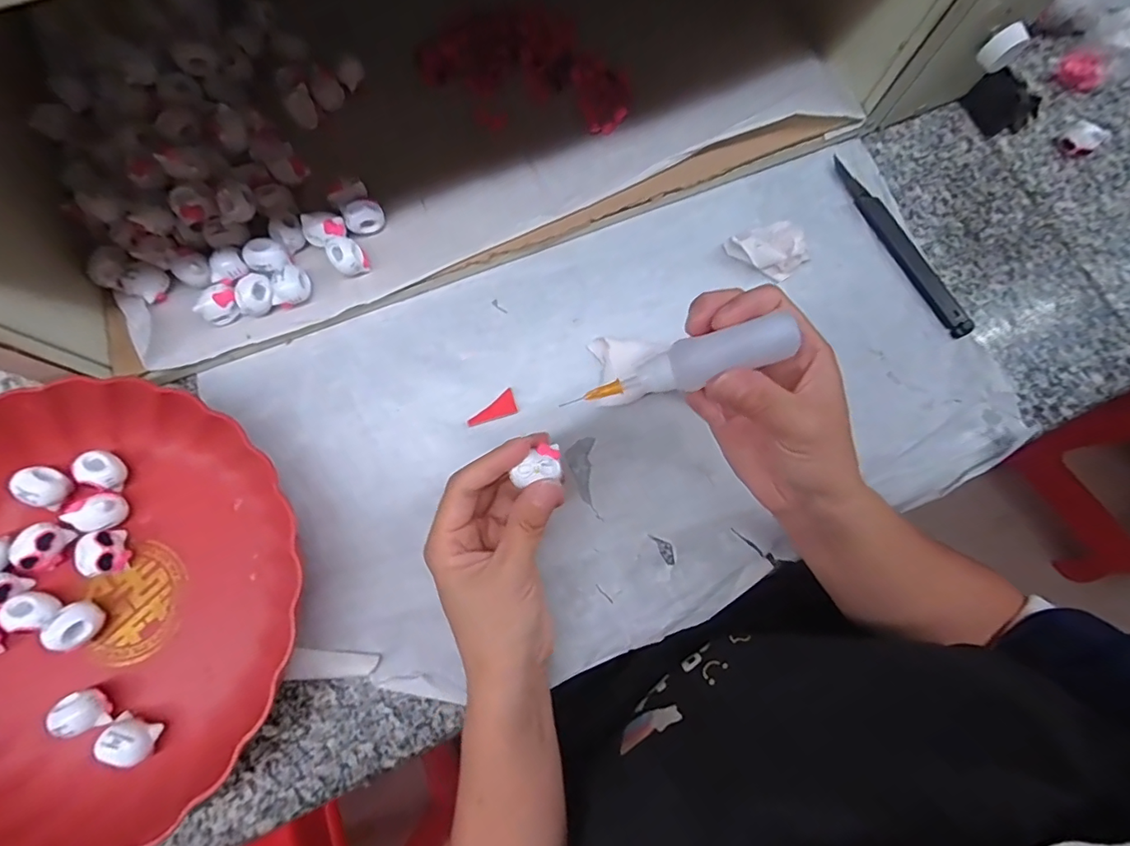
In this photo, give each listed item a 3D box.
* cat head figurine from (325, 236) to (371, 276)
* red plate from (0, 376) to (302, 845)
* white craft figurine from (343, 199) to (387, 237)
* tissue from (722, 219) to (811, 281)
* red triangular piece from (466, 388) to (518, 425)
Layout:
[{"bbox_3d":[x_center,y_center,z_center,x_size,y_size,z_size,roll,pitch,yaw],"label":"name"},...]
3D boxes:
[{"bbox_3d":[-0.140,-0.108,0.322,0.021,0.019,0.024,-37,81,-9],"label":"cat head figurine"},{"bbox_3d":[-0.268,0.103,0.273,0.224,0.046,0.240,-8,77,-4],"label":"red plate"},{"bbox_3d":[-0.133,-0.135,0.333,0.024,0.020,0.016,-22,79,-6],"label":"white craft figurine"},{"bbox_3d":[0.146,-0.121,0.351,0.053,0.022,0.039,-22,79,-6],"label":"tissue"},{"bbox_3d":[-0.048,-0.010,0.327,0.033,0.005,0.016,-18,78,-6],"label":"red triangular piece"}]

